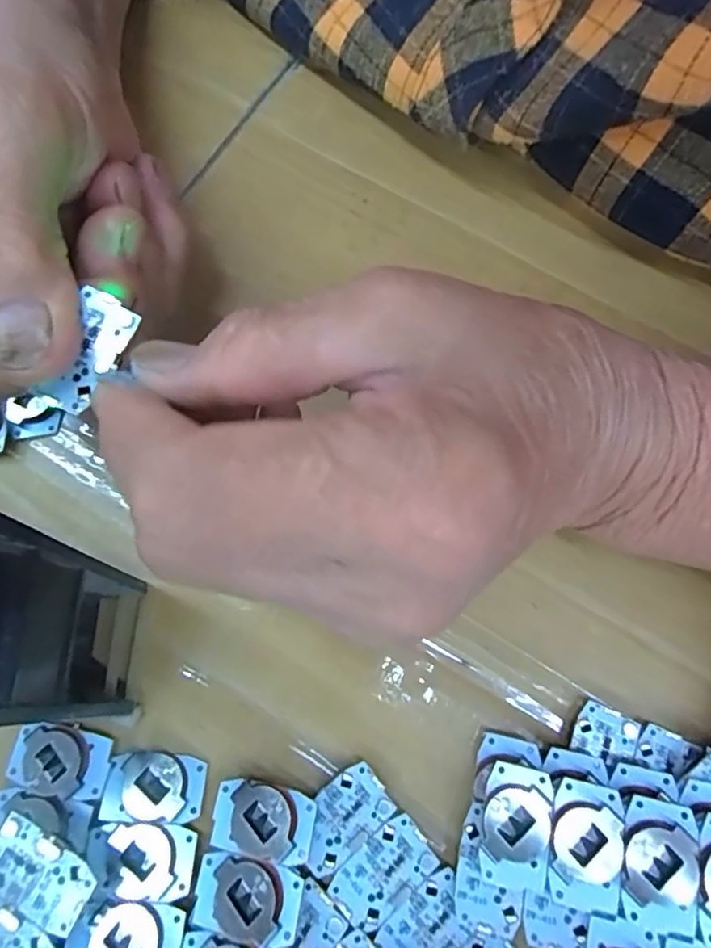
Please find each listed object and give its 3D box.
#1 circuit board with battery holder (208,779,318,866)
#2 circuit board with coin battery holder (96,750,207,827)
[{"bbox_3d":[-0.026,0.096,0.162,0.029,0.004,0.017,3,64,15],"label":"circuit board with battery holder"},{"bbox_3d":[-0.059,0.091,0.169,0.028,0.004,0.017,3,71,2],"label":"circuit board with coin battery holder"}]

